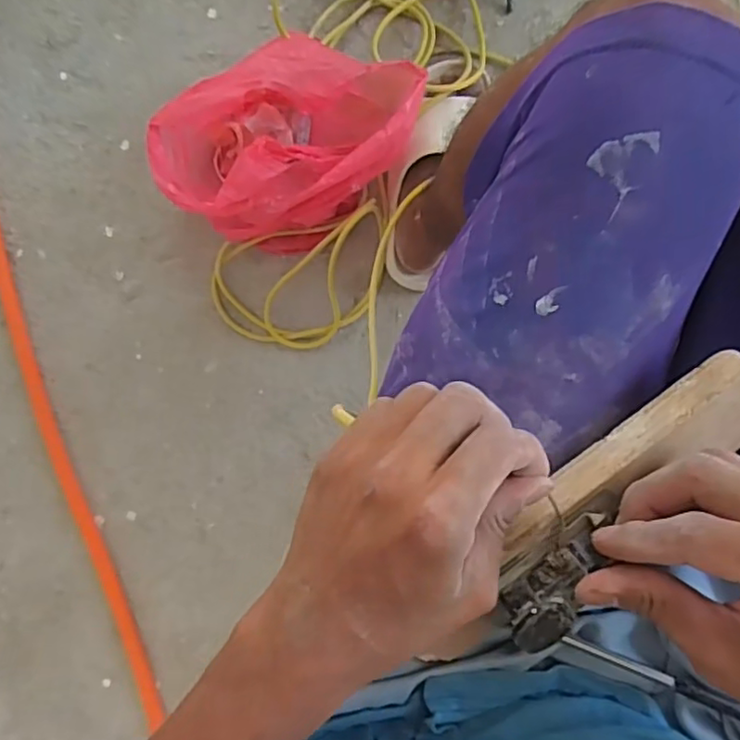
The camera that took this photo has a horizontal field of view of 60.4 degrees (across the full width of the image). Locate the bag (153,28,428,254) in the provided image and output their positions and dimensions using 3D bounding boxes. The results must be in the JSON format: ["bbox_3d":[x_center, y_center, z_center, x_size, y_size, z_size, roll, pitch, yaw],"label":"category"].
[{"bbox_3d":[-0.085,-0.257,0.717,0.274,0.163,0.170,-34,88,7],"label":"bag"}]

